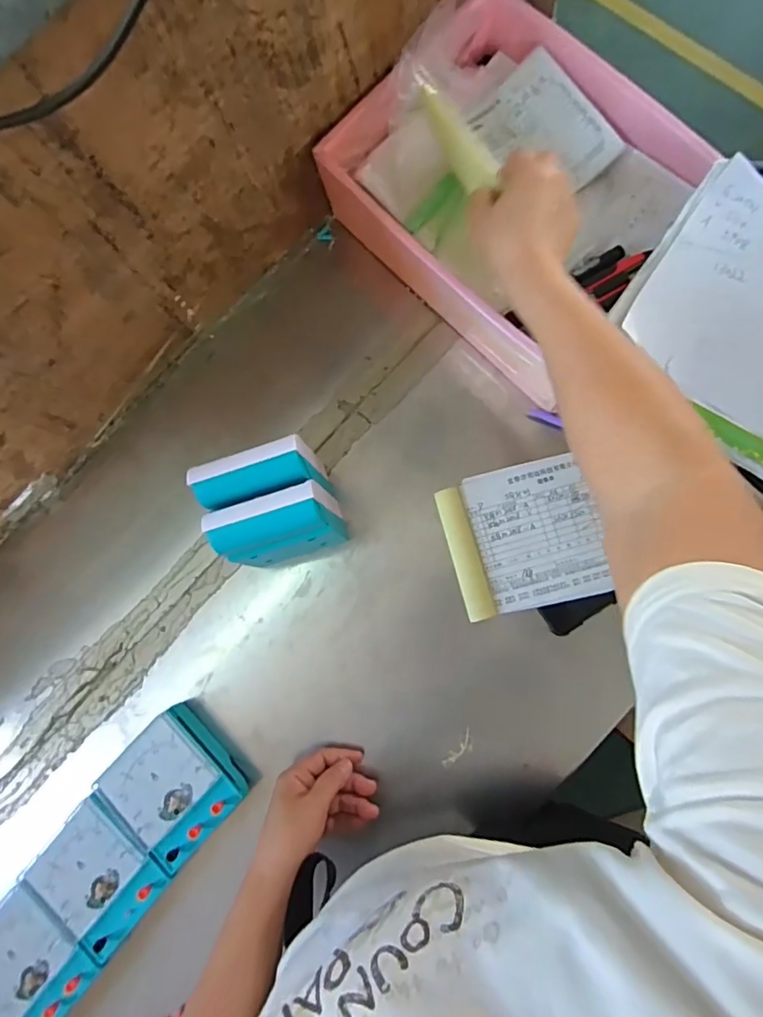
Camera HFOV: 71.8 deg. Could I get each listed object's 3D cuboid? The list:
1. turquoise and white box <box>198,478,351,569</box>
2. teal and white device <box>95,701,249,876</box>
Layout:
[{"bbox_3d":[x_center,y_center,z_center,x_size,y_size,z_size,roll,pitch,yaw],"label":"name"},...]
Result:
[{"bbox_3d":[-0.098,0.020,0.503,0.105,0.118,0.055,-19,82,3],"label":"turquoise and white box"},{"bbox_3d":[-0.201,0.270,0.515,0.113,0.042,0.105,42,88,9],"label":"teal and white device"}]

